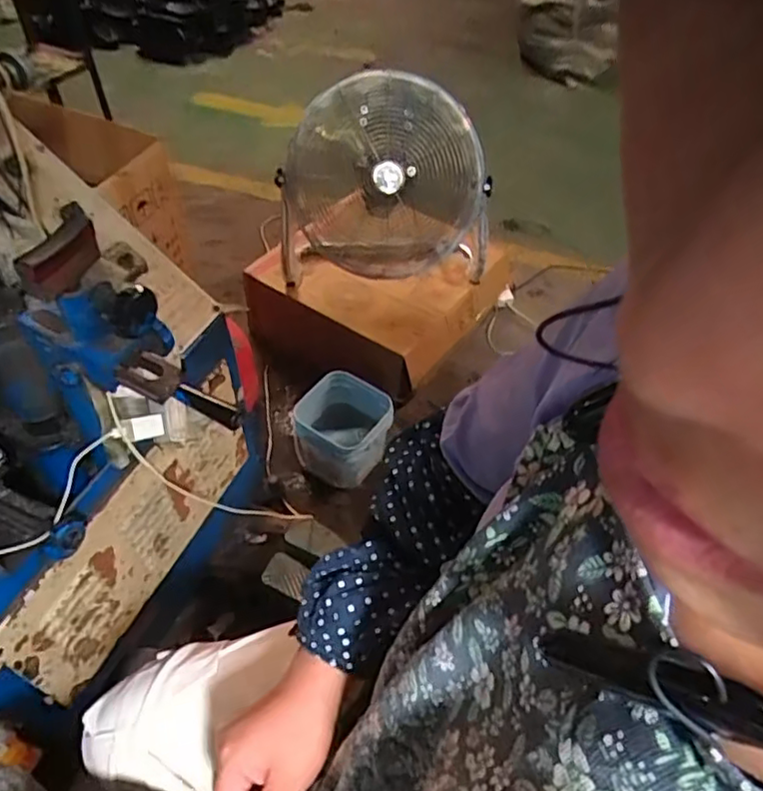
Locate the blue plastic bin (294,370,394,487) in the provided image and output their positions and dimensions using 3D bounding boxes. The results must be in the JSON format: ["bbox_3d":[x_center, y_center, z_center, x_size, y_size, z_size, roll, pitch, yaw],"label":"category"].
[{"bbox_3d":[-0.092,0.085,1.593,0.231,0.180,0.226,23,54,17],"label":"blue plastic bin"}]

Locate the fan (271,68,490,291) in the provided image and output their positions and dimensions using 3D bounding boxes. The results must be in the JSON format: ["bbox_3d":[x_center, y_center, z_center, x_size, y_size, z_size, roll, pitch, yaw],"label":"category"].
[{"bbox_3d":[0.020,-0.570,1.692,0.565,0.491,0.298,7,51,5],"label":"fan"}]

